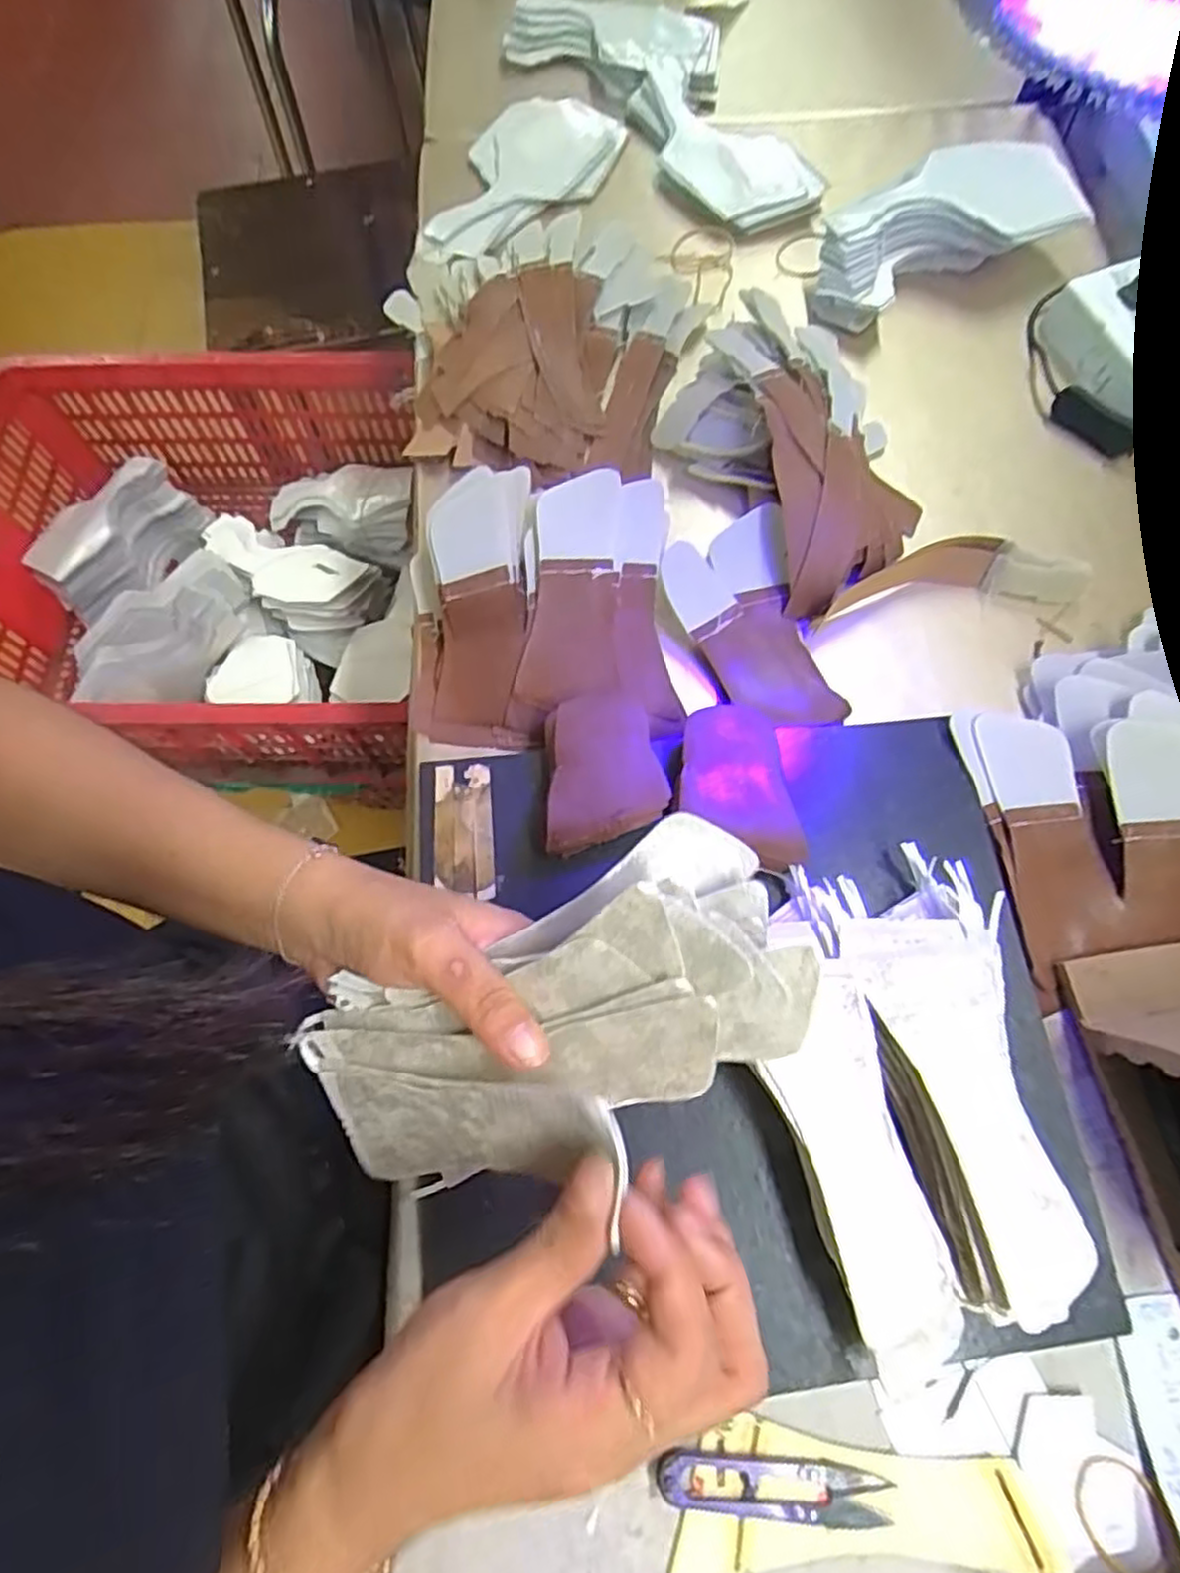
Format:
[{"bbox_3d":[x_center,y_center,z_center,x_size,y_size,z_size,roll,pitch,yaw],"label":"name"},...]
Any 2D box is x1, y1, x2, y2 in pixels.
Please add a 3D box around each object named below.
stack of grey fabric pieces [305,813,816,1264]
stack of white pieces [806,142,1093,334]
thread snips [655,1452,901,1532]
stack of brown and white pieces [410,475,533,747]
[{"bbox_3d":[-0.019,0.091,0.275,0.194,0.058,0.093,-28,72,12],"label":"stack of grey fabric pieces"},{"bbox_3d":[0.252,-0.408,0.544,0.199,0.054,0.086,-28,73,-10],"label":"stack of white pieces"},{"bbox_3d":[0.079,0.303,0.317,0.098,0.009,0.021,5,71,2],"label":"thread snips"},{"bbox_3d":[-0.075,-0.108,0.448,0.078,0.058,0.163,-1,71,-1],"label":"stack of brown and white pieces"}]

